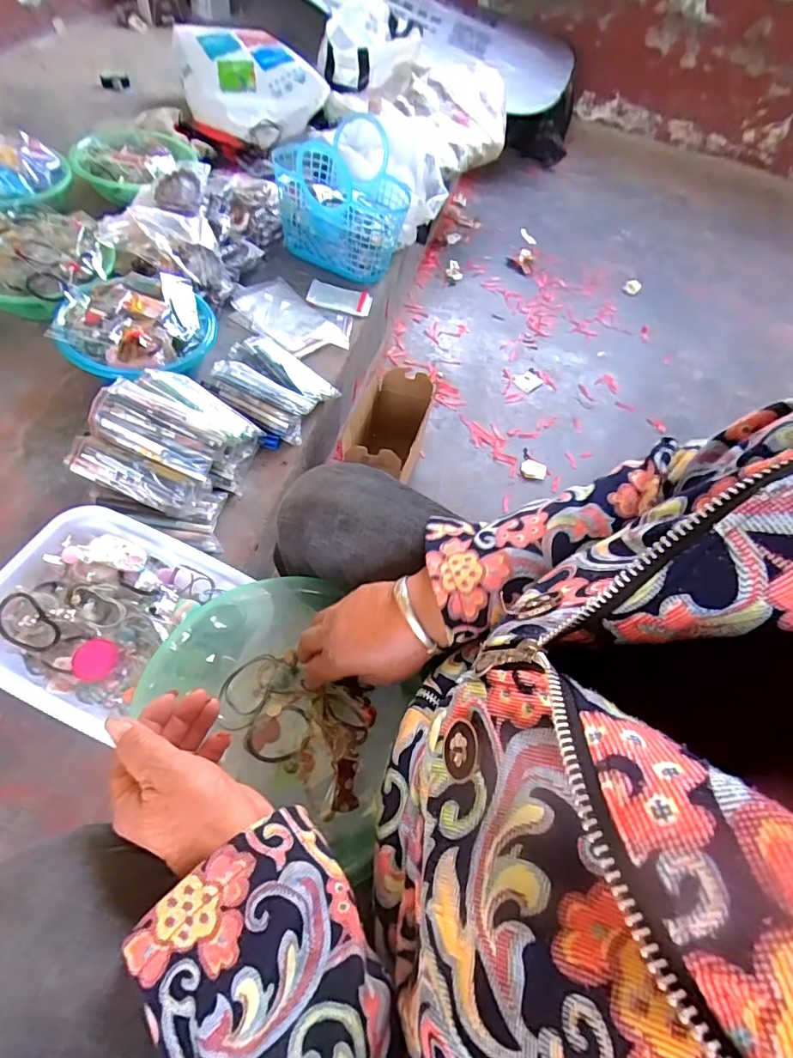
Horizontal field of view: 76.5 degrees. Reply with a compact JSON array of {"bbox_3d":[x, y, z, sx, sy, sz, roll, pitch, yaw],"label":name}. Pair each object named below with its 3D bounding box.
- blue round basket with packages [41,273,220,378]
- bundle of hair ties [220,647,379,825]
[{"bbox_3d":[-0.415,-0.308,0.804,0.209,0.088,0.233,10,56,1],"label":"blue round basket with packages"},{"bbox_3d":[-0.088,0.171,0.449,0.140,0.018,0.102,20,57,8],"label":"bundle of hair ties"}]

